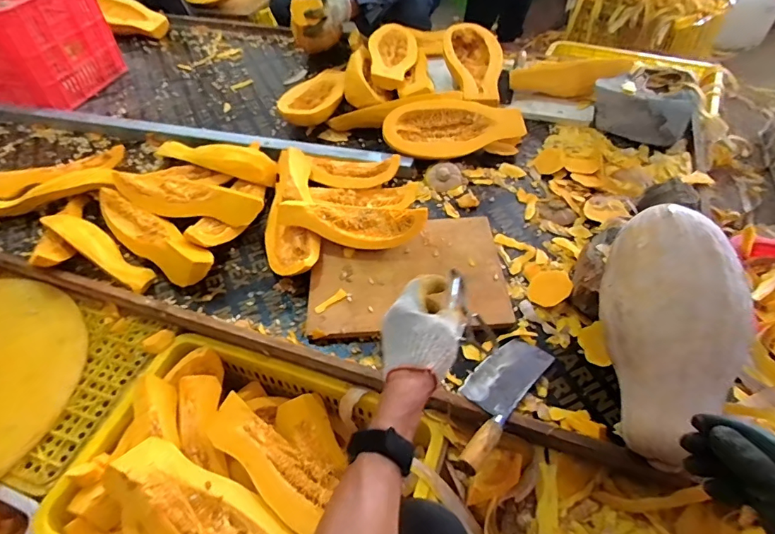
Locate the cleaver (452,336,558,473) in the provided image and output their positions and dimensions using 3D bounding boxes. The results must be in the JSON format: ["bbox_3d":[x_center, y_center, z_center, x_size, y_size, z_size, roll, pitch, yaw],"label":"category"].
[{"bbox_3d":[0.171,0.203,0.725,0.098,0.030,0.273,26,41,22],"label":"cleaver"}]

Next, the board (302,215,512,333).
[{"bbox_3d":[0.039,0.008,0.901,0.375,0.034,0.264,-6,49,-2],"label":"board"}]

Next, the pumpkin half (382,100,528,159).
[{"bbox_3d":[0.164,-0.341,1.164,0.336,0.085,0.147,-8,80,-2],"label":"pumpkin half"}]

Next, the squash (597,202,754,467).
[{"bbox_3d":[0.416,0.089,0.662,0.176,0.139,0.357,-7,77,29],"label":"squash"}]

